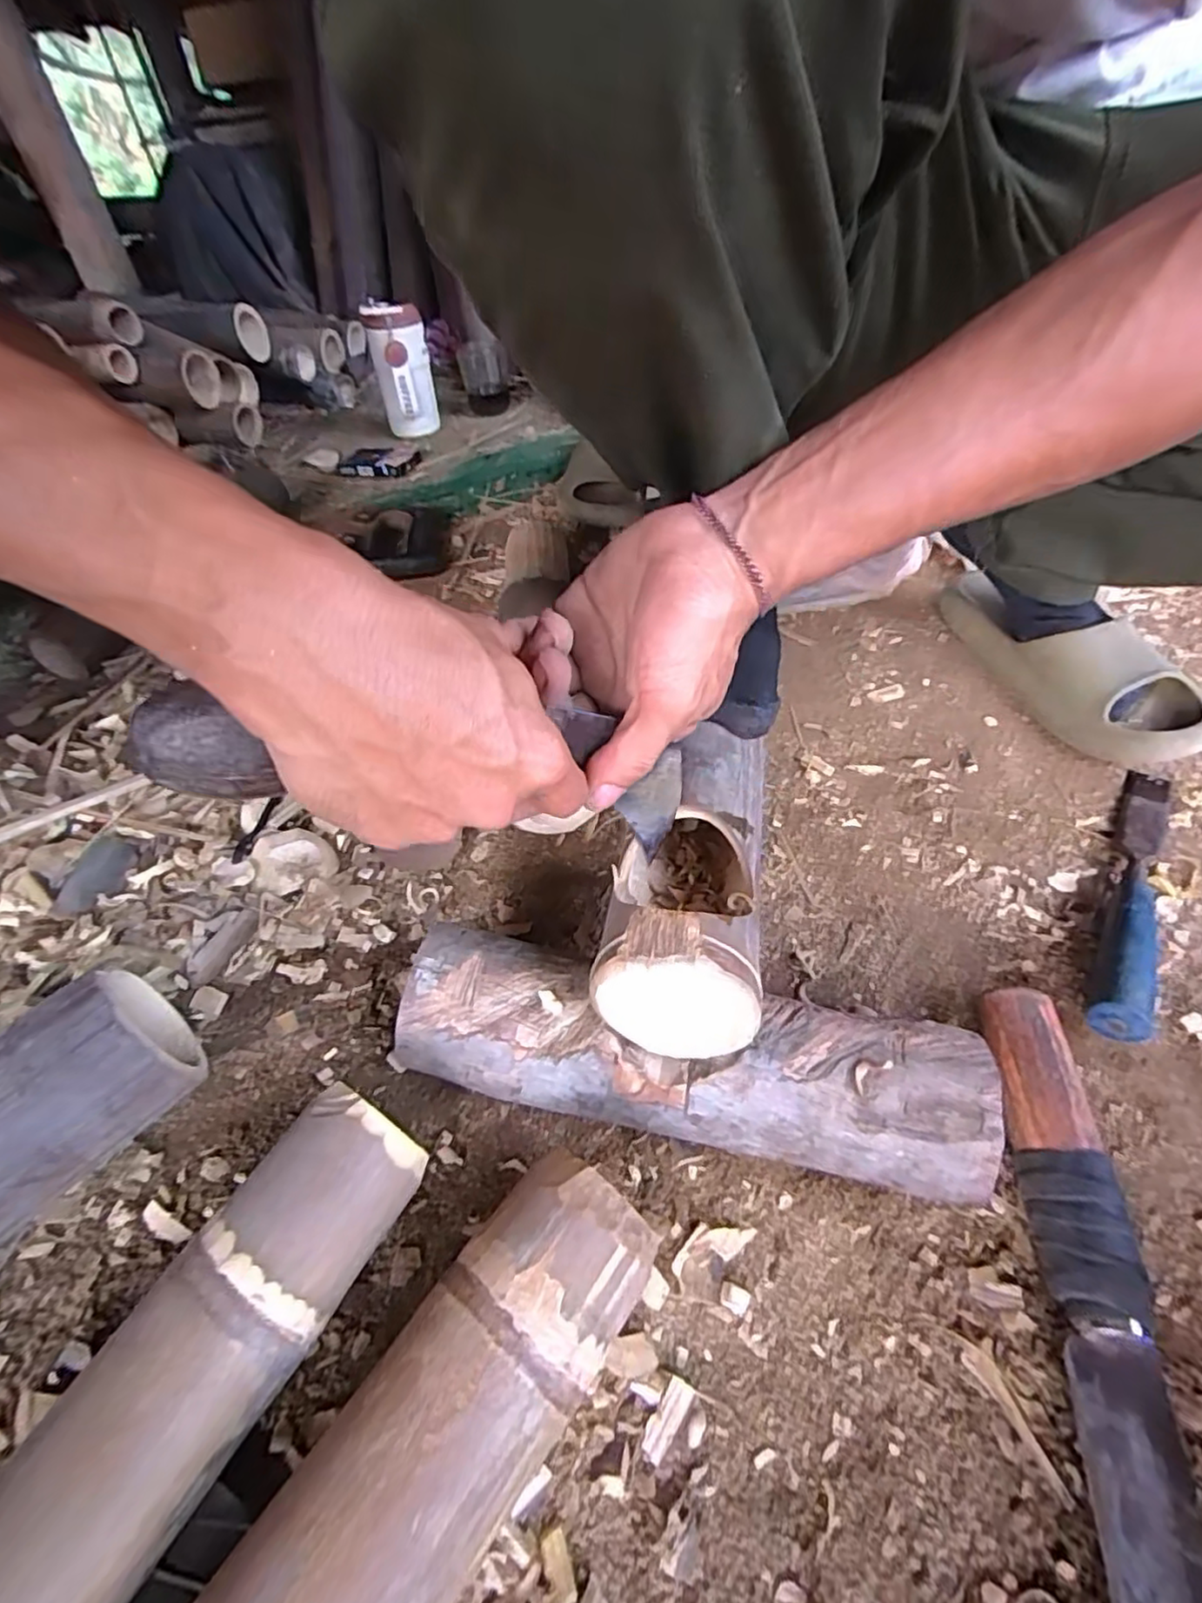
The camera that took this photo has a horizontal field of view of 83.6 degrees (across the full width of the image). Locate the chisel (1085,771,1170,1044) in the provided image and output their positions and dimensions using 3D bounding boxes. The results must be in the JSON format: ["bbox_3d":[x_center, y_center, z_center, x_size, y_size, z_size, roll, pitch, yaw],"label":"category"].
[{"bbox_3d":[0.315,0.046,0.395,0.025,0.032,0.222,24,53,24],"label":"chisel"}]

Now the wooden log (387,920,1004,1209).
[{"bbox_3d":[0.038,0.123,0.325,0.270,0.060,0.070,8,48,11],"label":"wooden log"}]

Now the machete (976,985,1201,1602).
[{"bbox_3d":[0.188,0.230,0.235,0.041,0.029,0.335,5,48,8],"label":"machete"}]

